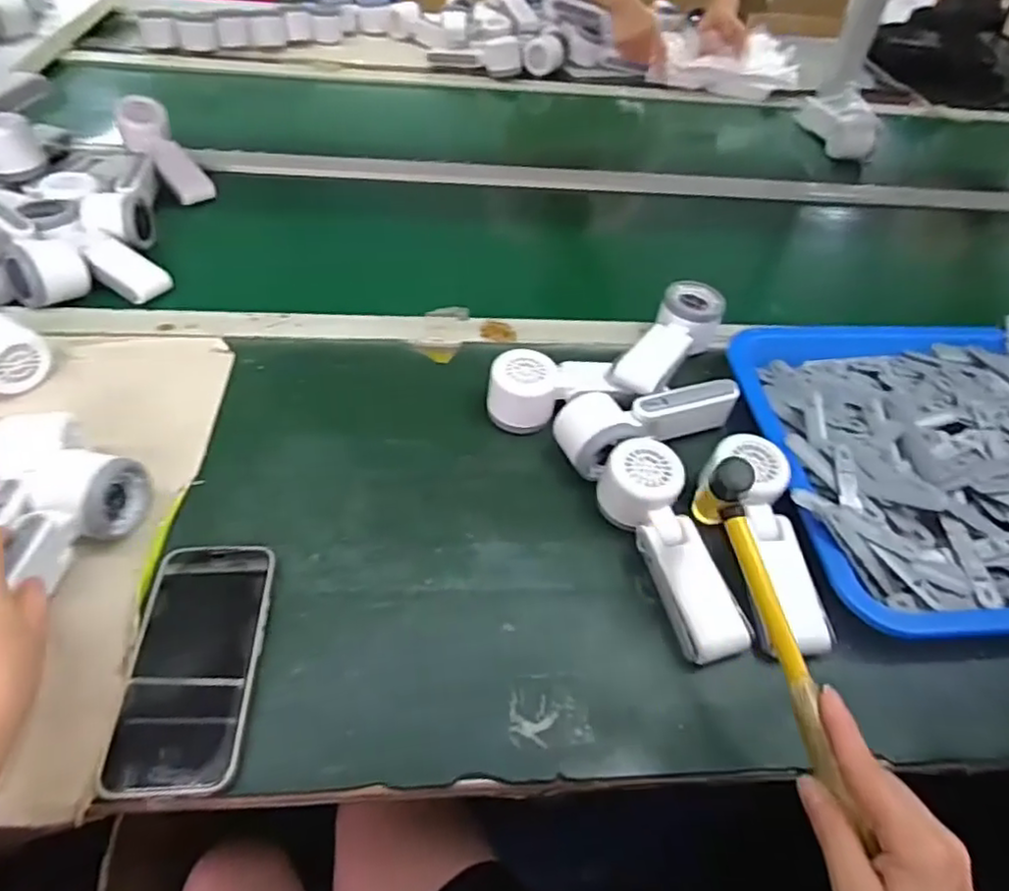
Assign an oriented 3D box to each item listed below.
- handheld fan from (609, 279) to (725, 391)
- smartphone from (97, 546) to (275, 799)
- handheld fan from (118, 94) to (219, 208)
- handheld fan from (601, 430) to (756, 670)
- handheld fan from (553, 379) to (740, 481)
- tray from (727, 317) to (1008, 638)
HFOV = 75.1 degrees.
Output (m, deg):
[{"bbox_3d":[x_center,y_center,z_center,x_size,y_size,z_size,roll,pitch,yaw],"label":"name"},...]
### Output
[{"bbox_3d":[0.157,-0.095,0.622,0.058,0.046,0.163,25,50,17],"label":"handheld fan"},{"bbox_3d":[-0.197,0.134,0.421,0.076,0.014,0.160,-1,47,-7],"label":"smartphone"},{"bbox_3d":[-0.418,-0.363,0.808,0.059,0.039,0.163,-31,74,-30],"label":"handheld fan"},{"bbox_3d":[0.121,0.069,0.475,0.056,0.044,0.161,-8,49,-13],"label":"handheld fan"},{"bbox_3d":[0.120,-0.028,0.566,0.162,0.045,0.063,-22,53,-24],"label":"handheld fan"},{"bbox_3d":[0.454,0.001,0.576,0.474,0.049,0.340,-2,47,-8],"label":"tray"}]

